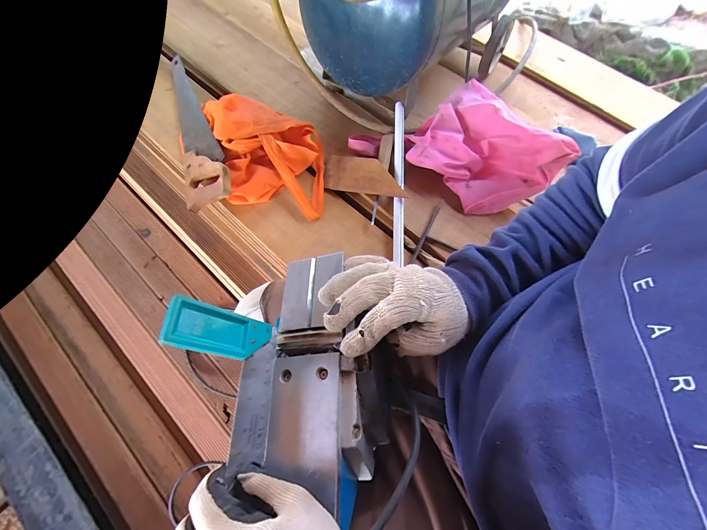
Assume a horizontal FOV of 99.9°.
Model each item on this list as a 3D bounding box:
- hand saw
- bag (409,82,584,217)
[{"bbox_3d":[-0.375,-0.342,0.701,0.103,0.017,0.539,-29,63,12],"label":"hand saw"},{"bbox_3d":[0.250,-0.247,0.605,0.221,0.118,0.281,-27,70,-12],"label":"bag"}]

